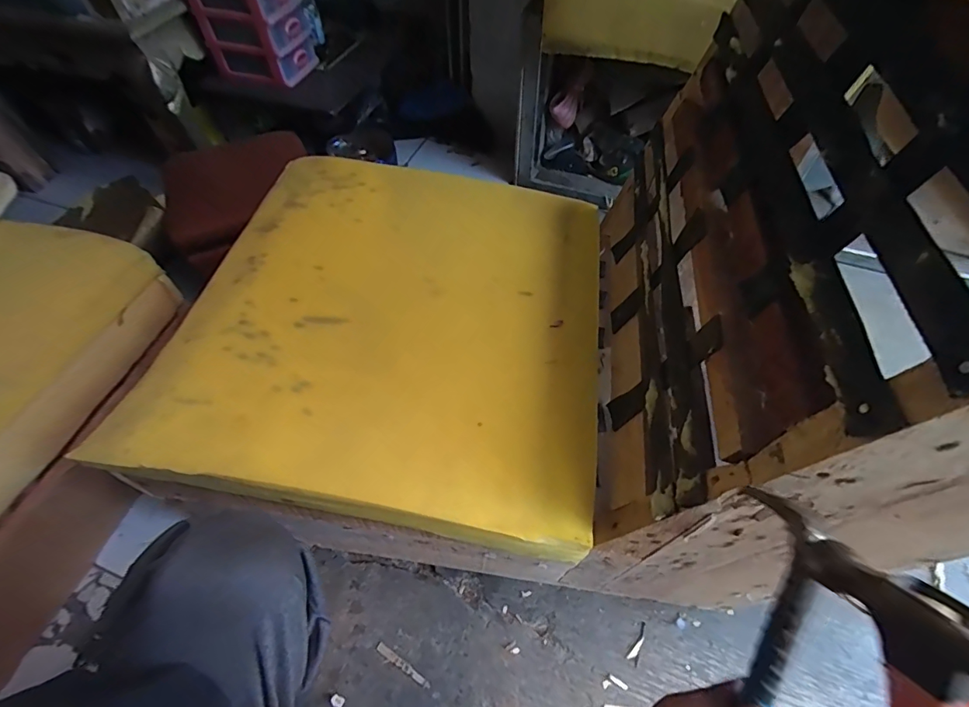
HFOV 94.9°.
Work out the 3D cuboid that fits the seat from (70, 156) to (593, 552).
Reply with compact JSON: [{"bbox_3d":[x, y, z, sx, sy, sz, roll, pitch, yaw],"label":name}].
[{"bbox_3d":[-0.095,-0.058,0.544,0.468,0.064,0.492,7,56,5],"label":"seat"}]

